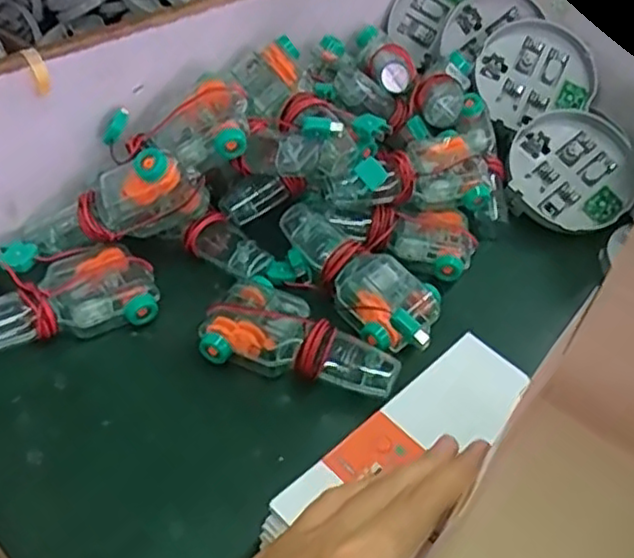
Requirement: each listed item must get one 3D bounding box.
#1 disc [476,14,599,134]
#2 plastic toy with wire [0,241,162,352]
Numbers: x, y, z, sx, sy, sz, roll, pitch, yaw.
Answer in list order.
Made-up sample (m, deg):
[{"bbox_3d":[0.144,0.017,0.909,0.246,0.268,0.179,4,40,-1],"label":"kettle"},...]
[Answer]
[{"bbox_3d":[0.190,-0.186,0.602,0.103,0.008,0.094,0,85,-1],"label":"disc"},{"bbox_3d":[-0.166,0.008,0.430,0.120,0.037,0.060,-16,50,-16],"label":"plastic toy with wire"}]

